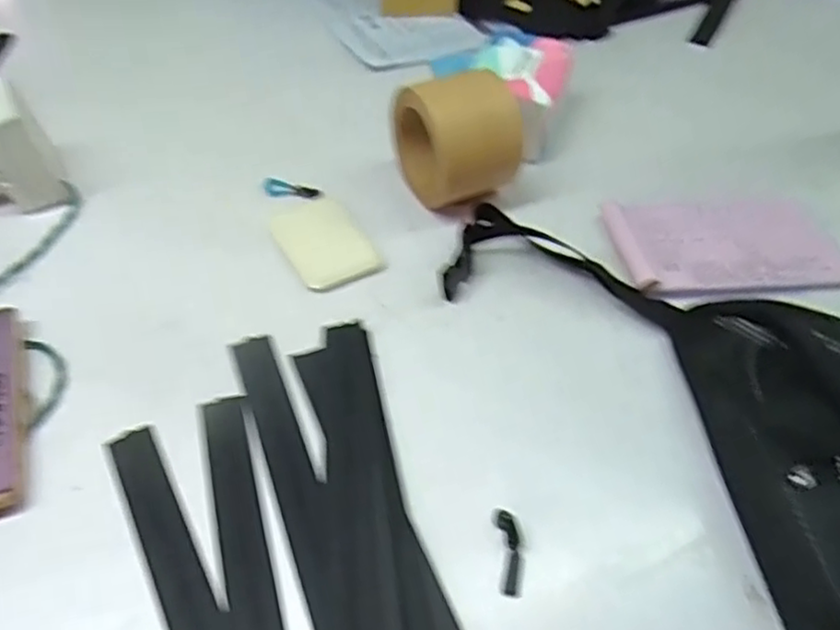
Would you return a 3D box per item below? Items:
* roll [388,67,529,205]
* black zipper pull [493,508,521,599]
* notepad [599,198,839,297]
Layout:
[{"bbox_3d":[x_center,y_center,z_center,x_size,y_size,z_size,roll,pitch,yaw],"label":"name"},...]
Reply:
[{"bbox_3d":[0.031,-0.156,0.605,0.078,0.111,0.100,-20,53,-19],"label":"roll"},{"bbox_3d":[0.053,0.141,0.413,0.015,0.010,0.050,-1,49,-3],"label":"black zipper pull"},{"bbox_3d":[0.263,-0.061,0.589,0.186,0.020,0.122,-5,49,-7],"label":"notepad"}]

